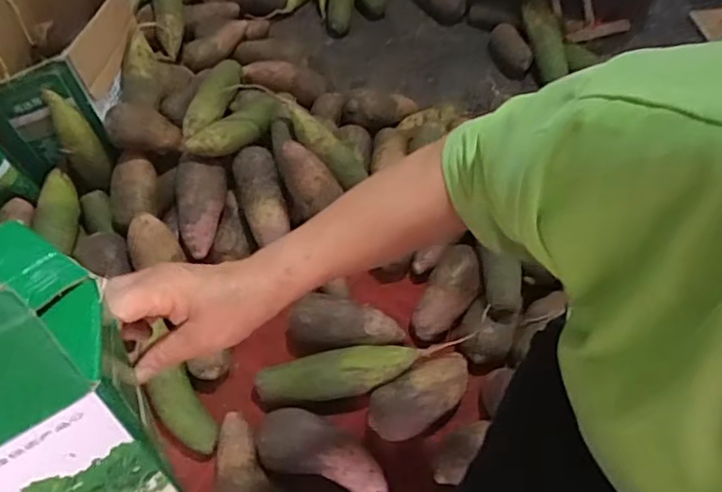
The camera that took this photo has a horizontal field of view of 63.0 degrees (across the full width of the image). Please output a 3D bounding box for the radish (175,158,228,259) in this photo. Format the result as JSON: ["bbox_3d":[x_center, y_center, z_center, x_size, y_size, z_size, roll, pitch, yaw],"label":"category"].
[{"bbox_3d":[-0.244,-0.060,0.891,0.072,0.054,0.138,-1,60,-2],"label":"radish"}]

